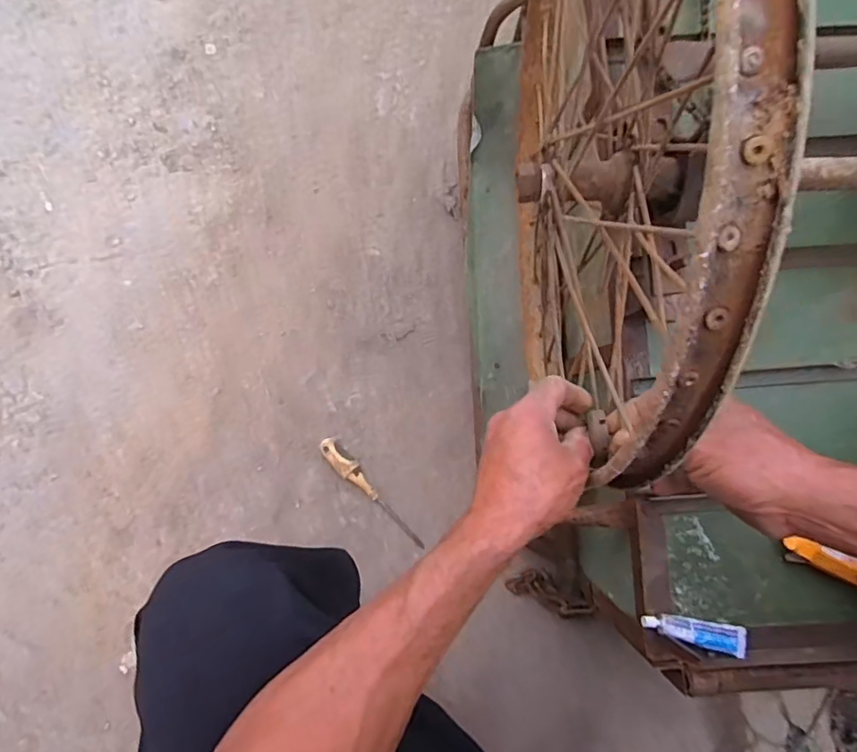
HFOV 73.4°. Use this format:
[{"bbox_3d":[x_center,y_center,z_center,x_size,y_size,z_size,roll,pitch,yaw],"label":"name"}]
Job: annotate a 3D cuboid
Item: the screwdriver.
[{"bbox_3d":[-0.086,0.173,0.848,0.033,0.033,0.206,-40,78,-14],"label":"screwdriver"}]

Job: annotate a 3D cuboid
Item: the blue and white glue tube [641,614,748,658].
[{"bbox_3d":[0.263,0.250,0.565,0.102,0.012,0.027,13,72,1],"label":"blue and white glue tube"}]

